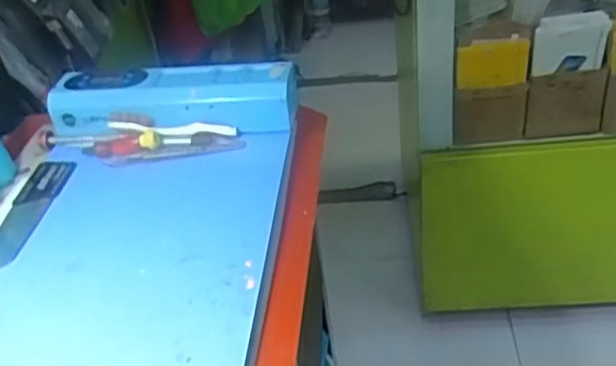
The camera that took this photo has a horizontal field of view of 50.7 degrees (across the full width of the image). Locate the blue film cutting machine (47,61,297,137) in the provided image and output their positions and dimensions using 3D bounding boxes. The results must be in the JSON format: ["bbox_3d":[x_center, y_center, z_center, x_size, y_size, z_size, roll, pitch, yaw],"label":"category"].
[{"bbox_3d":[-0.117,-0.068,0.562,0.211,0.054,0.059,-4,38,6],"label":"blue film cutting machine"}]

